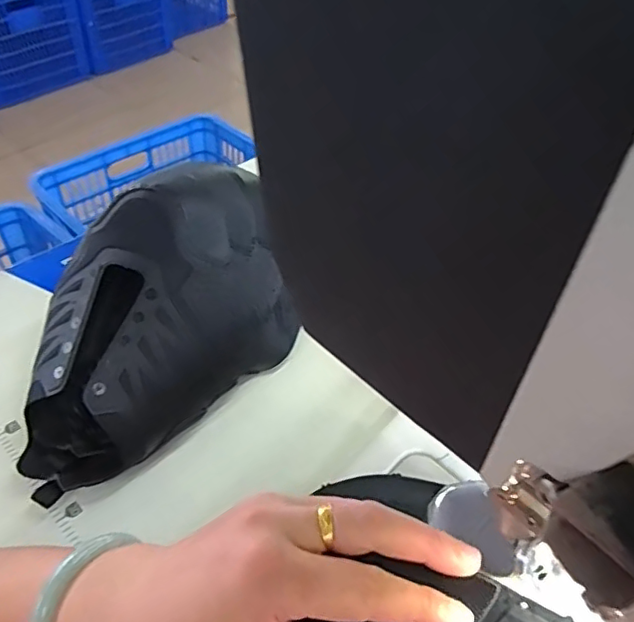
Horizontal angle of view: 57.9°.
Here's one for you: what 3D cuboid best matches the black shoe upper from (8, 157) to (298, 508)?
[{"bbox_3d":[-0.130,0.010,0.455,0.134,0.169,0.260,32,52,23],"label":"black shoe upper"}]

